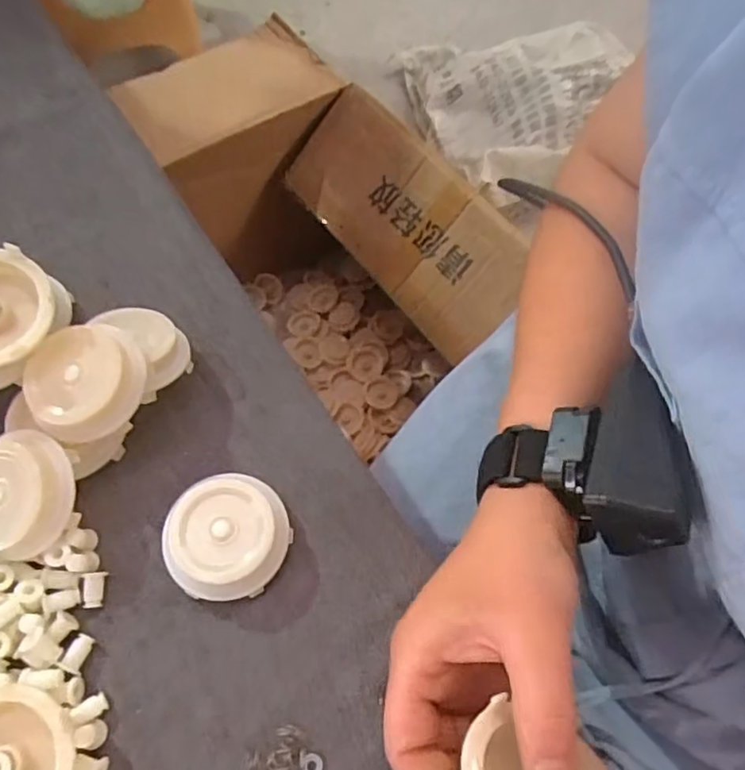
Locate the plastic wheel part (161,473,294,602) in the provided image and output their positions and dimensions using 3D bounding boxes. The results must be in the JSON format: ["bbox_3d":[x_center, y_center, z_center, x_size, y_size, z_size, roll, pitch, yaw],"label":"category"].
[{"bbox_3d":[-0.068,0.070,0.286,0.055,0.023,0.056,-6,65,-5],"label":"plastic wheel part"}]

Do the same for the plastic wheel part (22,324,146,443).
[{"bbox_3d":[-0.135,-0.002,0.286,0.052,0.014,0.053,1,76,-5],"label":"plastic wheel part"}]

